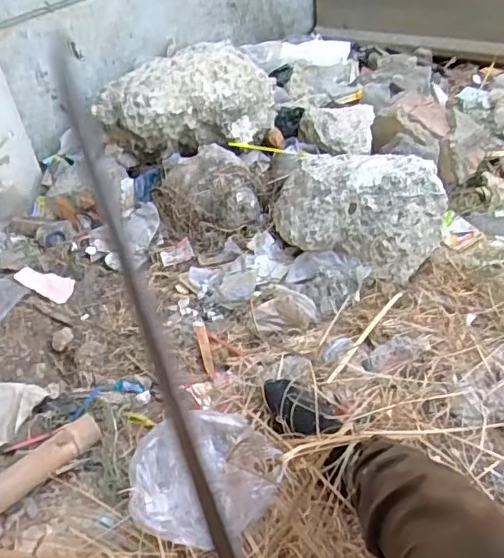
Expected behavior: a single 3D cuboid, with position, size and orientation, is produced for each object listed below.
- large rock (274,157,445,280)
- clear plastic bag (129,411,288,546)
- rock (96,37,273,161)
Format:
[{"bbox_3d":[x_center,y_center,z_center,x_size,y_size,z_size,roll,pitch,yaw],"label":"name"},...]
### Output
[{"bbox_3d":[0.216,-0.154,1.192,0.370,0.199,0.196,13,46,19],"label":"large rock"},{"bbox_3d":[-0.072,0.276,0.798,0.200,0.062,0.183,-28,44,-22],"label":"clear plastic bag"},{"bbox_3d":[-0.180,-0.456,1.428,0.471,0.168,0.234,-4,41,5],"label":"rock"}]

